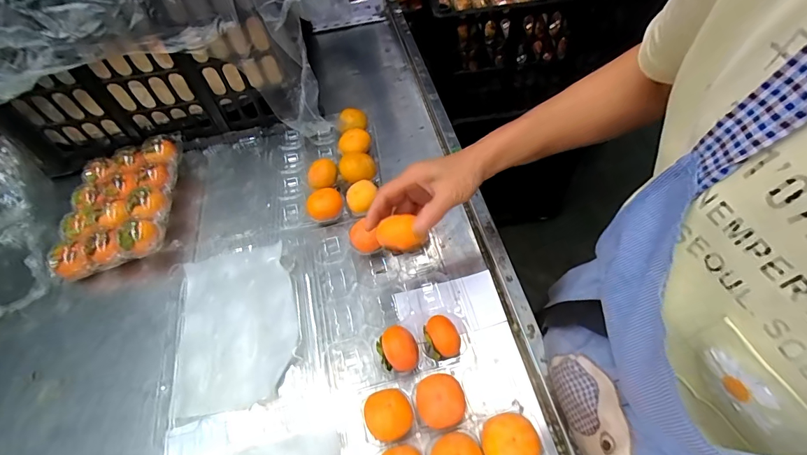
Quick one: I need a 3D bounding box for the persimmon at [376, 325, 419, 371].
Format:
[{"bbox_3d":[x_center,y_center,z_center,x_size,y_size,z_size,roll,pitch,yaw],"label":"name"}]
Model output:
[{"bbox_3d":[-0.006,0.138,0.441,0.042,0.042,0.047,-18,56,-7],"label":"persimmon"}]

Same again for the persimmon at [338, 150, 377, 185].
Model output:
[{"bbox_3d":[-0.067,-0.082,0.592,0.053,0.045,0.054,-12,55,-3],"label":"persimmon"}]

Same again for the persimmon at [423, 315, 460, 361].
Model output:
[{"bbox_3d":[0.042,0.126,0.444,0.038,0.040,0.044,-12,55,-3],"label":"persimmon"}]

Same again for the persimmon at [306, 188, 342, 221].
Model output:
[{"bbox_3d":[-0.111,-0.029,0.561,0.047,0.034,0.040,-17,54,-5],"label":"persimmon"}]

